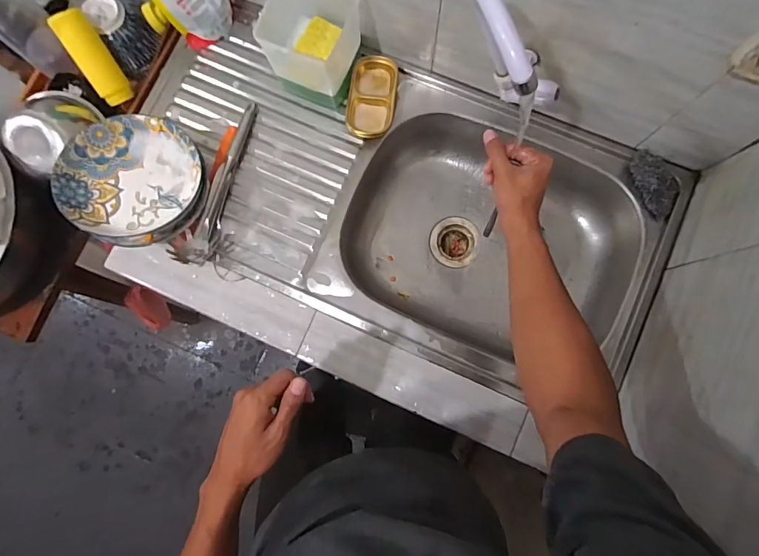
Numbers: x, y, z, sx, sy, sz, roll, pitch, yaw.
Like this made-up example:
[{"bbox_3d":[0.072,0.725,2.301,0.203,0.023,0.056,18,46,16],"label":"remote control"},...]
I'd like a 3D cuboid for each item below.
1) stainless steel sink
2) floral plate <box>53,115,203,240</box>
[{"bbox_3d":[0.025,-0.135,0.852,0.963,0.176,0.488,22,83,5],"label":"stainless steel sink"},{"bbox_3d":[-0.415,-0.176,0.714,0.215,0.037,0.210,2,77,-7],"label":"floral plate"}]

